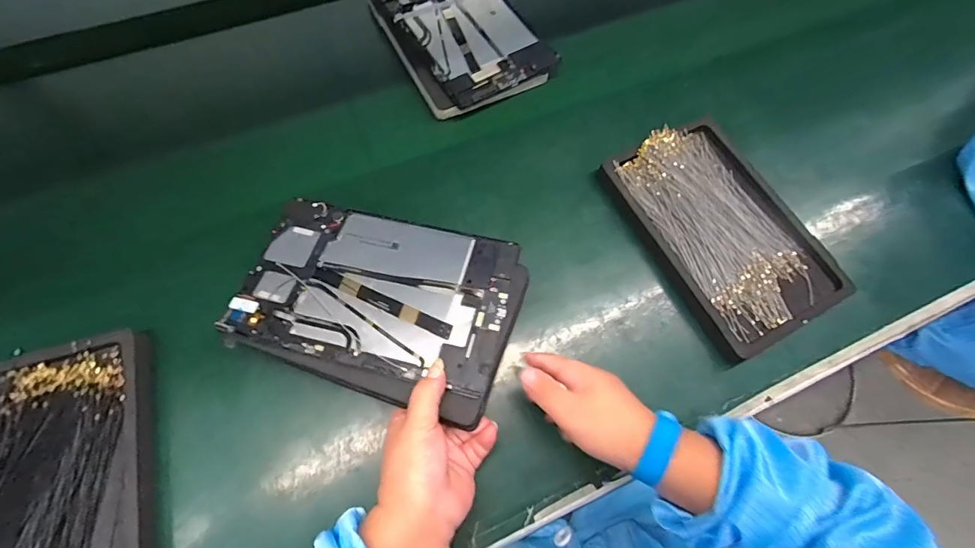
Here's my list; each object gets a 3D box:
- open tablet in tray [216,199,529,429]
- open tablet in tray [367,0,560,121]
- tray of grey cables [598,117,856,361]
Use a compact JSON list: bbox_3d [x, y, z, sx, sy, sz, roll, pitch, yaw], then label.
[{"bbox_3d":[-0.097,0.020,0.385,0.243,0.030,0.165,16,68,3],"label":"open tablet in tray"},{"bbox_3d":[-0.037,-0.317,0.557,0.169,0.017,0.243,-26,72,-12],"label":"open tablet in tray"},{"bbox_3d":[0.248,-0.049,0.460,0.161,0.029,0.244,-26,72,-12],"label":"tray of grey cables"}]

